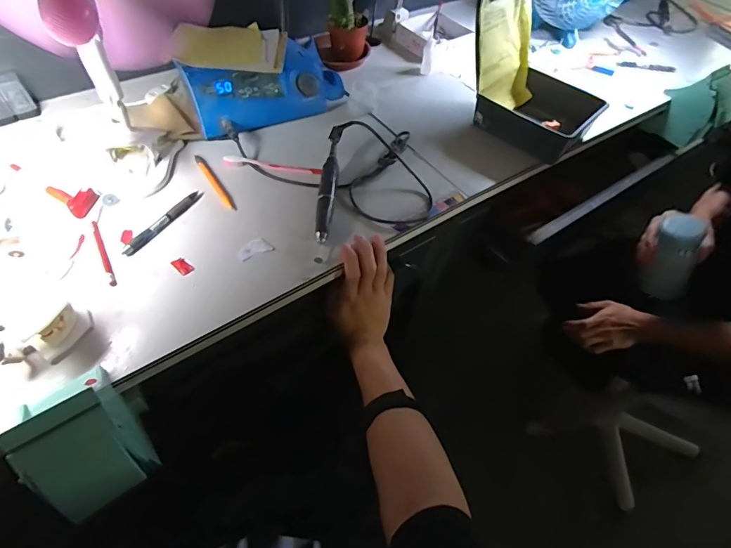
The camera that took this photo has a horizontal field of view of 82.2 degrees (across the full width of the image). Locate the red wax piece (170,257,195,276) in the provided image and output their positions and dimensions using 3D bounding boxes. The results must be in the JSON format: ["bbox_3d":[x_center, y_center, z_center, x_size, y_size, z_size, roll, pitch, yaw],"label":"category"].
[{"bbox_3d":[-0.228,-0.010,0.522,0.028,0.007,0.016,36,58,21],"label":"red wax piece"}]

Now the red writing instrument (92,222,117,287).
[{"bbox_3d":[-0.328,-0.030,0.523,0.011,0.008,0.107,-23,58,-20],"label":"red writing instrument"}]

